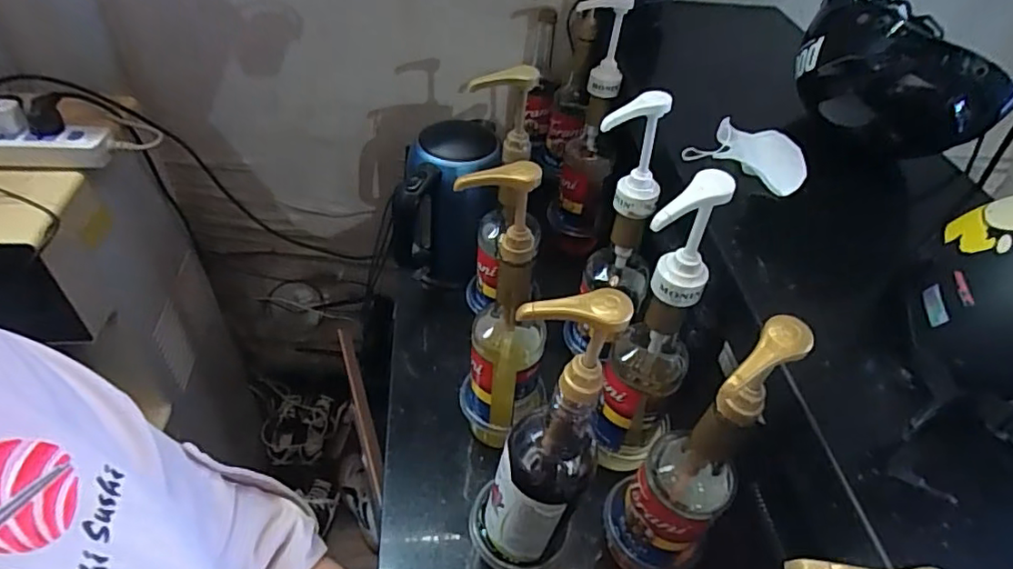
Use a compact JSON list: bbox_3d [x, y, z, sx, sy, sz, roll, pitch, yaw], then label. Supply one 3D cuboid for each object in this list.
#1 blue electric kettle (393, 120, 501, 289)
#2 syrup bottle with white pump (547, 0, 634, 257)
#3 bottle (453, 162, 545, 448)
[{"bbox_3d":[-0.079,-0.100,0.830,0.128,0.215,0.148,8,45,2],"label":"blue electric kettle"},{"bbox_3d":[0.116,-0.208,0.832,0.090,0.368,0.099,17,46,11],"label":"syrup bottle with white pump"},{"bbox_3d":[-0.004,0.053,0.586,0.093,0.382,0.072,7,45,0],"label":"bottle"}]

